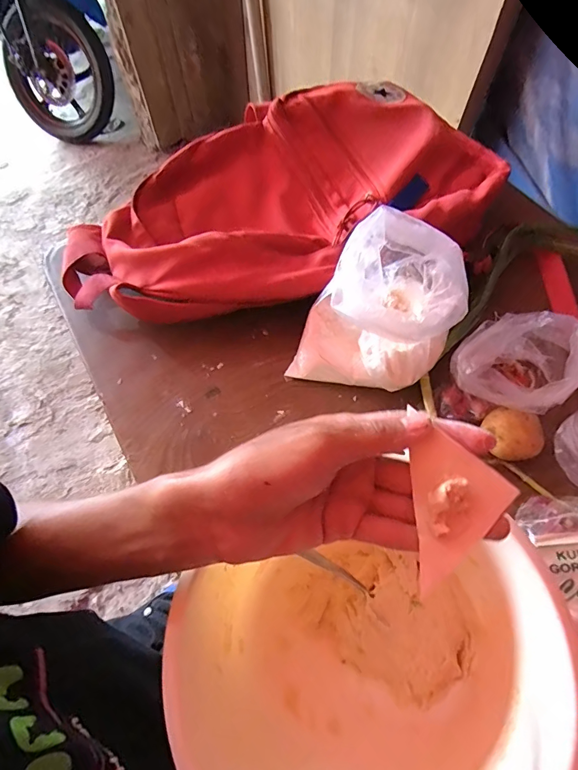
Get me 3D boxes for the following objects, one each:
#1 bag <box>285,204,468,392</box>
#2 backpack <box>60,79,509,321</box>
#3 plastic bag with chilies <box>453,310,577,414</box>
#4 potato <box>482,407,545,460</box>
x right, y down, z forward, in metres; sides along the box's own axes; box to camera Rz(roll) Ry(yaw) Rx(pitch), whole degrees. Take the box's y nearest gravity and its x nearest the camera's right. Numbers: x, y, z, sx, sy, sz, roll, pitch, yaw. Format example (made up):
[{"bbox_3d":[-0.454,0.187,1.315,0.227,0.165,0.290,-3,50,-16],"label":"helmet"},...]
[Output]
[{"bbox_3d":[0.094,-0.073,0.399,0.136,0.127,0.140,29,67,17],"label":"bag"},{"bbox_3d":[-0.016,-0.223,0.505,0.499,0.085,0.279,-23,63,-9],"label":"backpack"},{"bbox_3d":[0.211,-0.017,0.384,0.104,0.082,0.091,24,66,15],"label":"plastic bag with chilies"},{"bbox_3d":[0.209,0.047,0.380,0.048,0.037,0.046,-1,62,3],"label":"potato"}]

